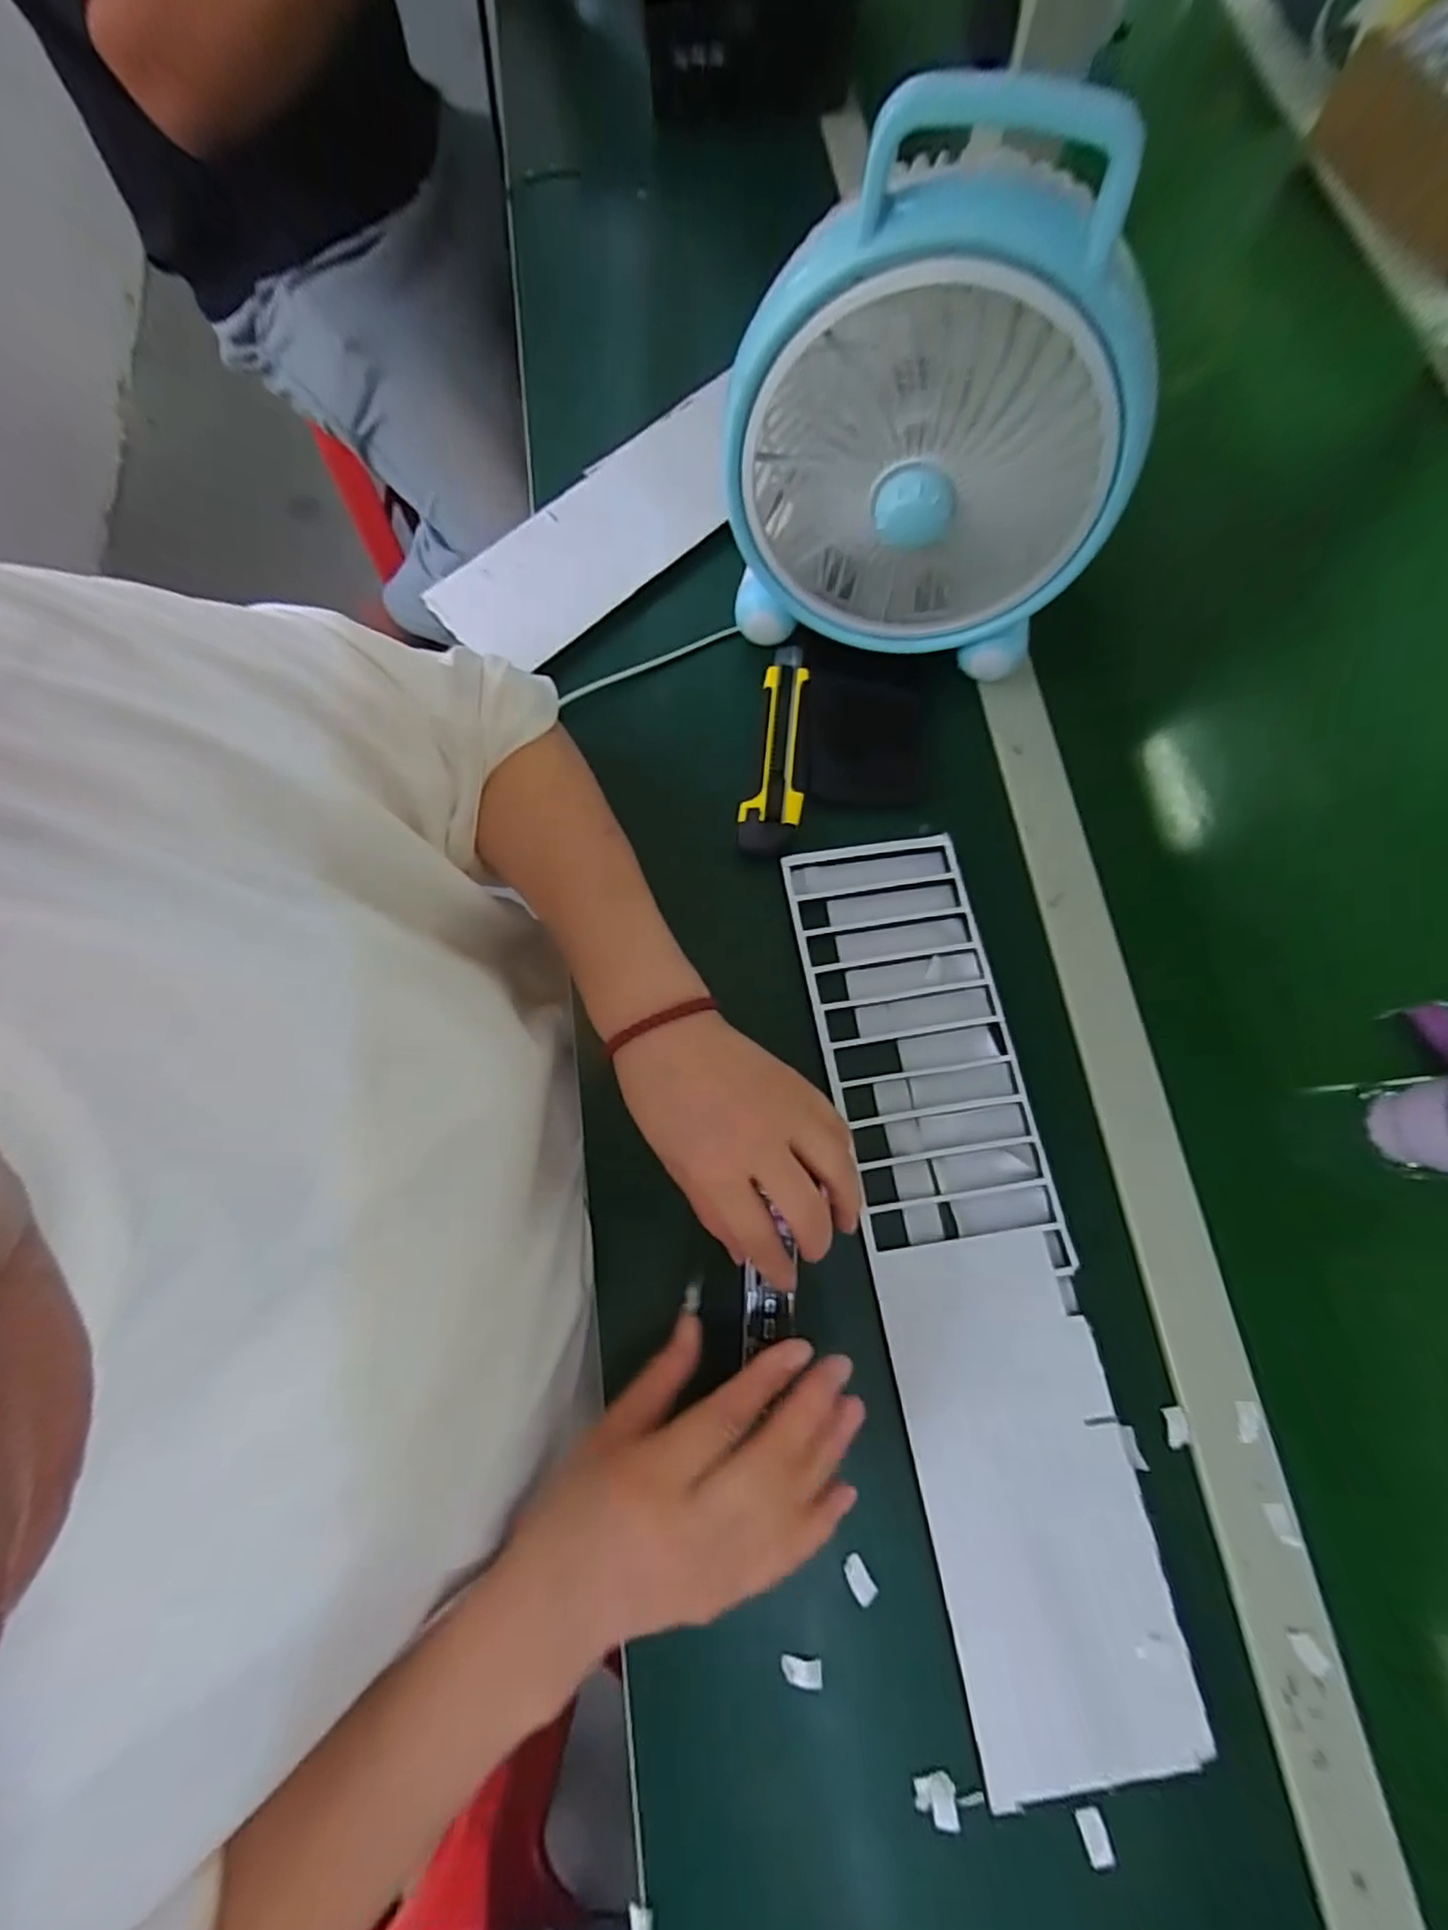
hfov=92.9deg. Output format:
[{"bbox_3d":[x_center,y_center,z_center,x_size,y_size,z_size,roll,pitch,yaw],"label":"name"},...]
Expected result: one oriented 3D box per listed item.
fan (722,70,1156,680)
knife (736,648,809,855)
[{"bbox_3d":[0.104,-0.276,0.376,0.205,0.250,0.093,6,74,3],"label":"fan"},{"bbox_3d":[0.037,-0.146,0.457,0.036,0.019,0.153,7,74,4],"label":"knife"}]

